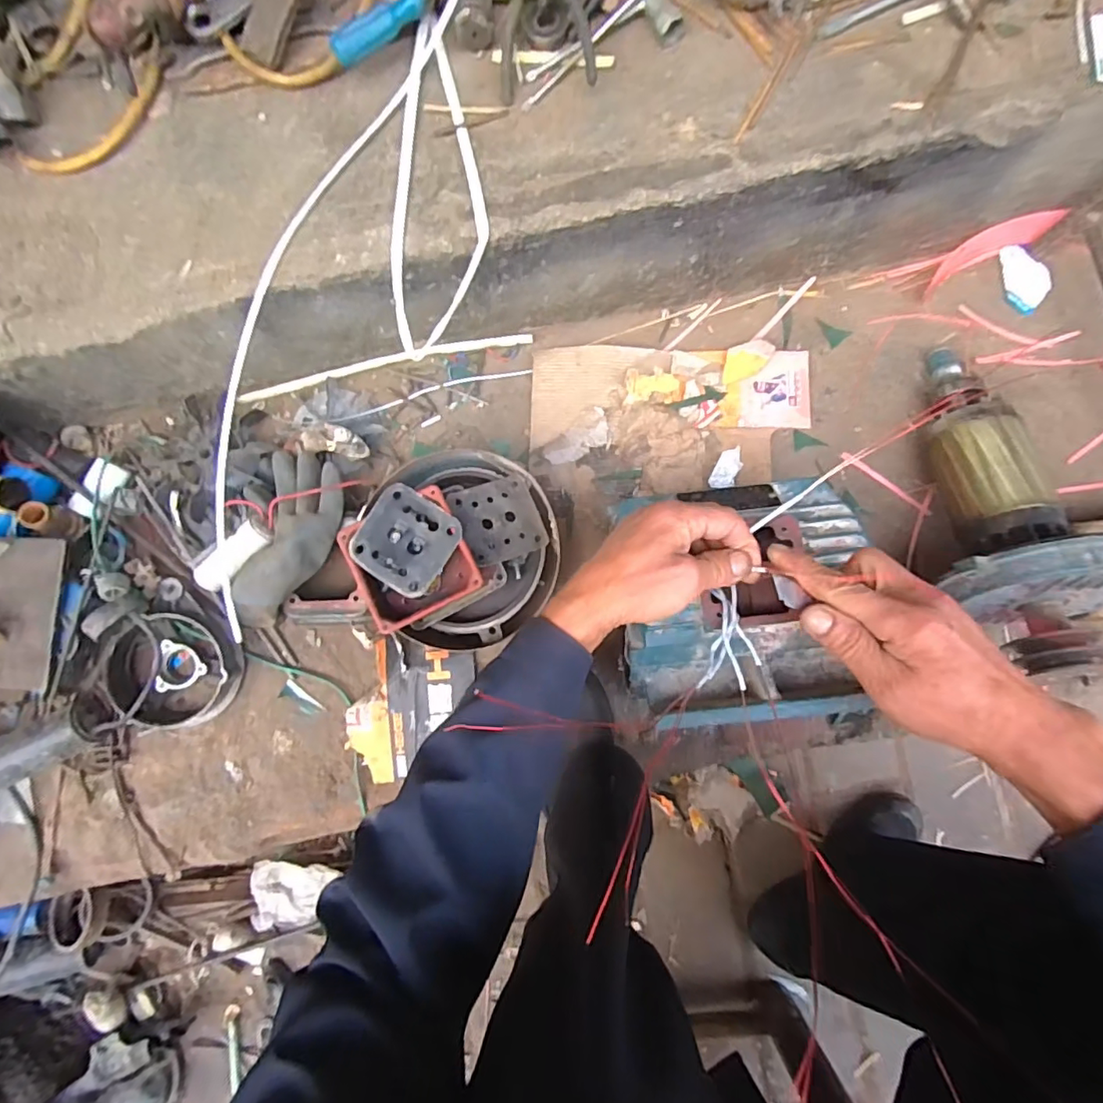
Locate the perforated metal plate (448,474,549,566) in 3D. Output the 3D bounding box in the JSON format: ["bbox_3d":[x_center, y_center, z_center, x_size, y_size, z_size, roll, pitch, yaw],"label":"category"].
[{"bbox_3d":[-0.050,-0.030,0.532,0.079,0.006,0.076,-20,81,-20],"label":"perforated metal plate"}]

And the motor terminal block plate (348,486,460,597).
[{"bbox_3d":[-0.134,-0.011,0.505,0.085,0.008,0.084,32,90,1],"label":"motor terminal block plate"}]

